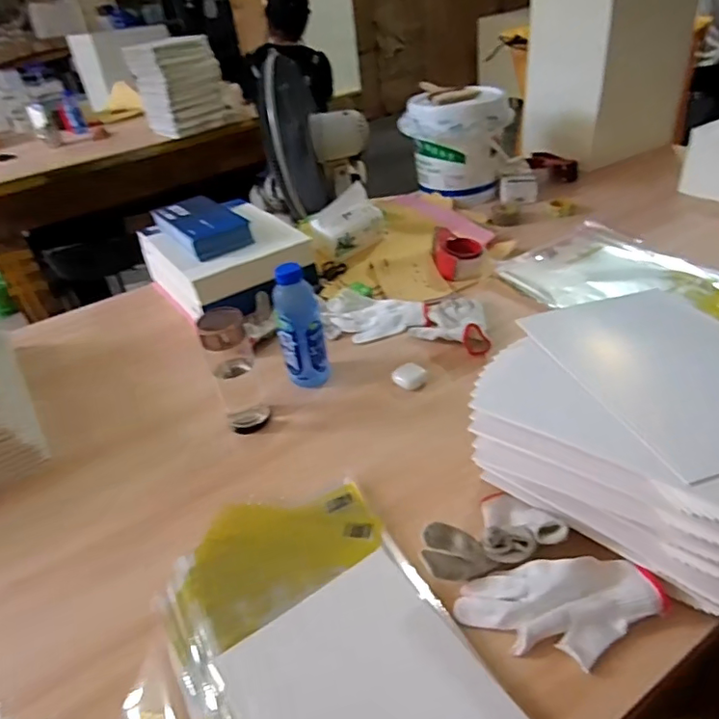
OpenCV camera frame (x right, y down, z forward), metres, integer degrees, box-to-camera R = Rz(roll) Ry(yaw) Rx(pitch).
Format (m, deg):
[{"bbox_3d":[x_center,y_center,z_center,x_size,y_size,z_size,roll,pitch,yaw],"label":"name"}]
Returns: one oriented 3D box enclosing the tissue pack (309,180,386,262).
[{"bbox_3d":[-0.023,-0.296,1.227,0.158,0.122,0.077,-32,42,-29],"label":"tissue pack"}]

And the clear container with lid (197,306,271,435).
[{"bbox_3d":[-0.182,0.020,0.801,0.064,0.182,0.057,-13,36,-7],"label":"clear container with lid"}]

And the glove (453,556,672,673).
[{"bbox_3d":[0.198,0.240,0.534,0.193,0.034,0.084,-5,36,3],"label":"glove"}]

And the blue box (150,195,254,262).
[{"bbox_3d":[-0.329,-0.281,1.141,0.131,0.048,0.236,-27,40,-25],"label":"blue box"}]

